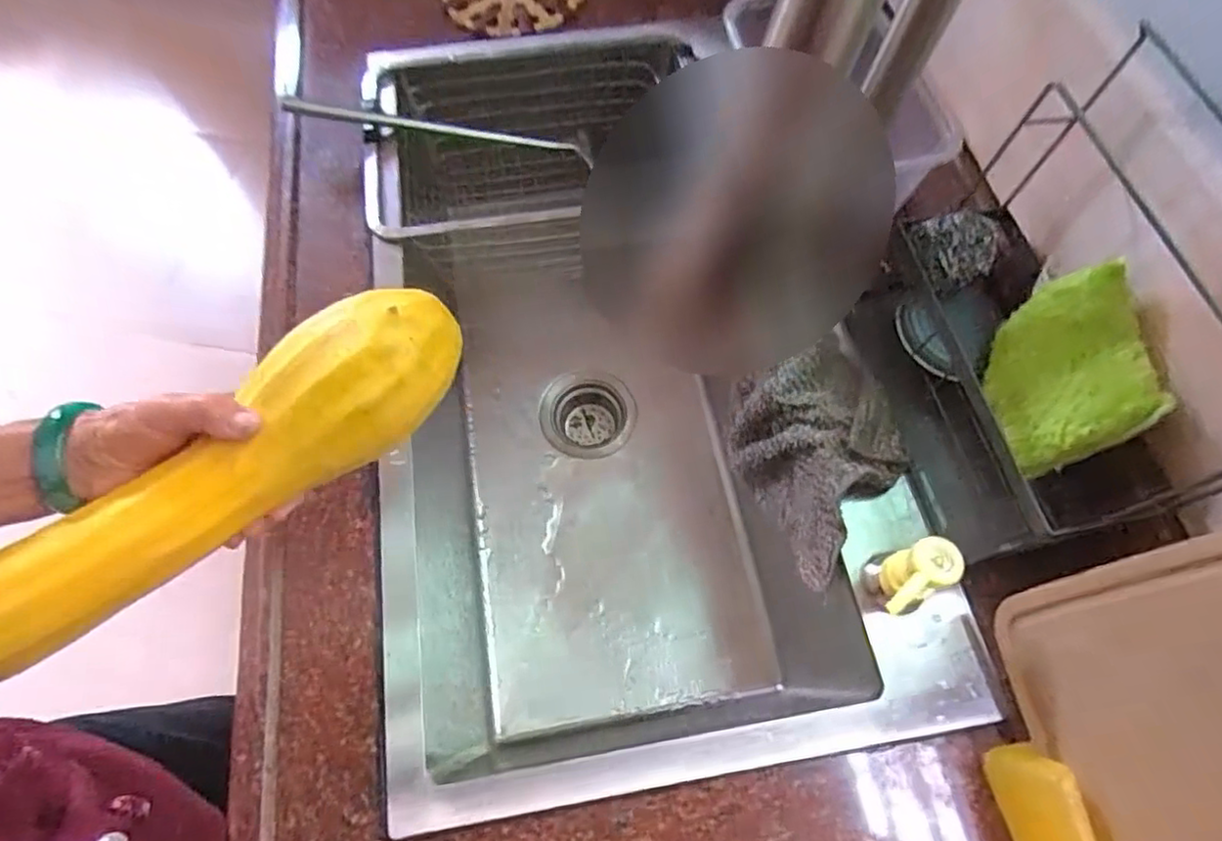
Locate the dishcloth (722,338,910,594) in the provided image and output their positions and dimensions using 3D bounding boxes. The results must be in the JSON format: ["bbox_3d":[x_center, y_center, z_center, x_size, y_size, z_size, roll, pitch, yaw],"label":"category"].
[{"bbox_3d":[0.165,0.021,0.536,0.096,0.125,0.186,-14,65,-6],"label":"dishcloth"}]

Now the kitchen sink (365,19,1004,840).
[{"bbox_3d":[-0.005,-0.048,0.638,0.392,0.233,0.712,-10,65,-4],"label":"kitchen sink"}]

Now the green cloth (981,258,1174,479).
[{"bbox_3d":[0.289,-0.031,0.406,0.016,0.100,0.103,5,62,-26],"label":"green cloth"}]

